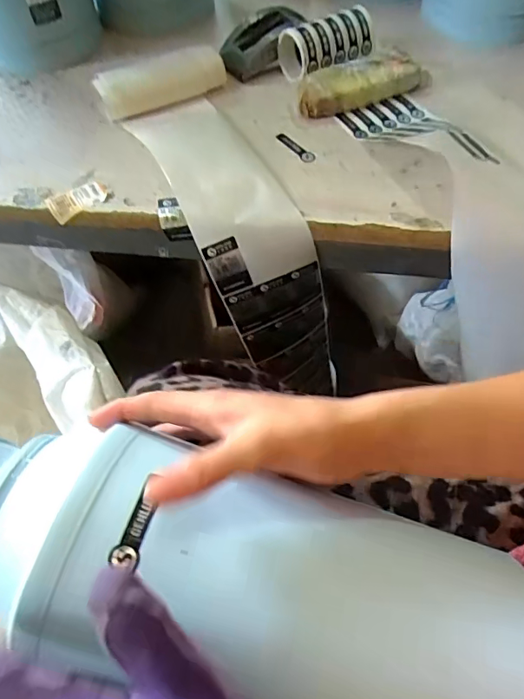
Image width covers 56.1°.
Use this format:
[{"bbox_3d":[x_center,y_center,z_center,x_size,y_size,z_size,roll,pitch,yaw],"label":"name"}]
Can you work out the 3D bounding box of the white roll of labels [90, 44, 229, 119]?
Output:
[{"bbox_3d":[-0.107,-0.294,0.534,0.139,0.042,0.035,-26,62,-16],"label":"white roll of labels"}]

